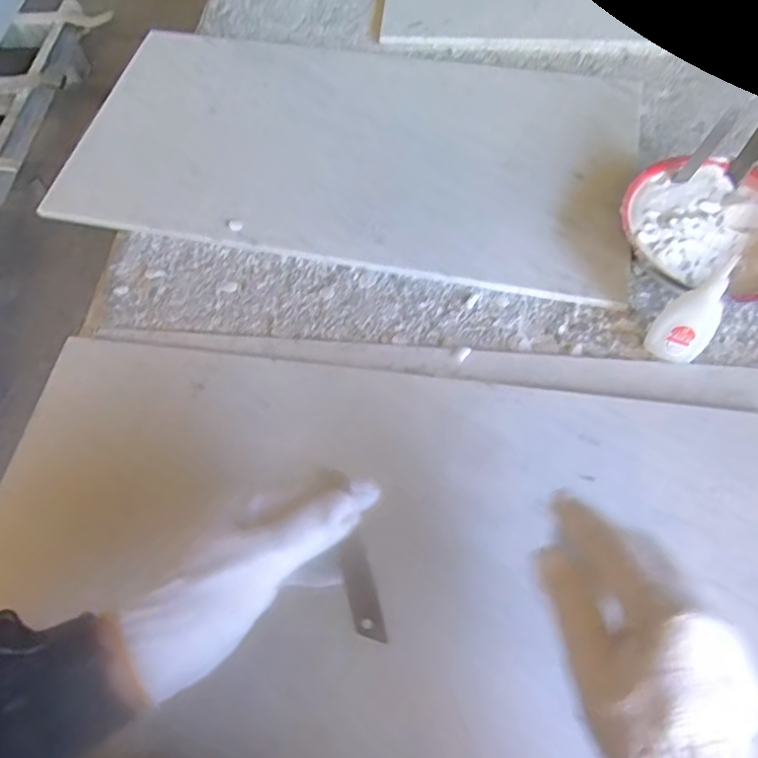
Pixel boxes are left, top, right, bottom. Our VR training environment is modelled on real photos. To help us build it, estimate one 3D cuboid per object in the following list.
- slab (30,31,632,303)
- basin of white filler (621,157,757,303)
[{"bbox_3d":[-0.034,-0.251,0.609,0.597,0.023,0.277,10,65,9],"label":"slab"},{"bbox_3d":[0.302,-0.130,0.518,0.163,0.044,0.154,14,65,10],"label":"basin of white filler"}]

